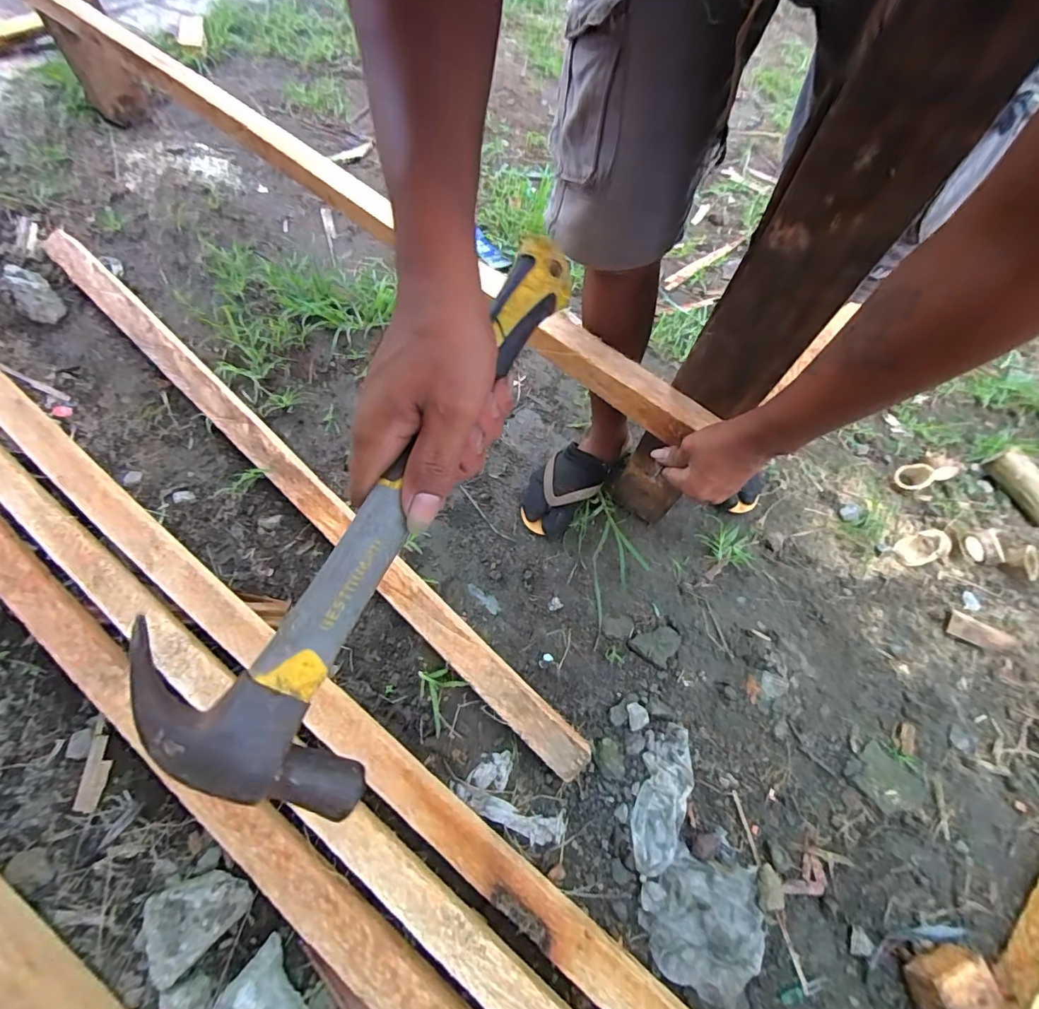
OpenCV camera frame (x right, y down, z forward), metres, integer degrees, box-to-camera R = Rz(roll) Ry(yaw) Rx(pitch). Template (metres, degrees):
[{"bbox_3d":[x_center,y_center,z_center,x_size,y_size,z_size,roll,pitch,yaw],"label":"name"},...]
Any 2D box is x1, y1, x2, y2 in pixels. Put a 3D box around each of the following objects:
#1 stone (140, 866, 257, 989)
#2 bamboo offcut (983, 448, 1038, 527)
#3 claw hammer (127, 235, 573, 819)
[{"bbox_3d":[-0.368,0.457,0.541,0.086,0.037,0.109,42,67,17],"label":"stone"},{"bbox_3d":[0.906,-0.034,0.860,0.046,0.058,0.136,-23,66,-15],"label":"bamboo offcut"},{"bbox_3d":[-0.060,-0.019,0.256,0.111,0.033,0.321,38,70,-30],"label":"claw hammer"}]

